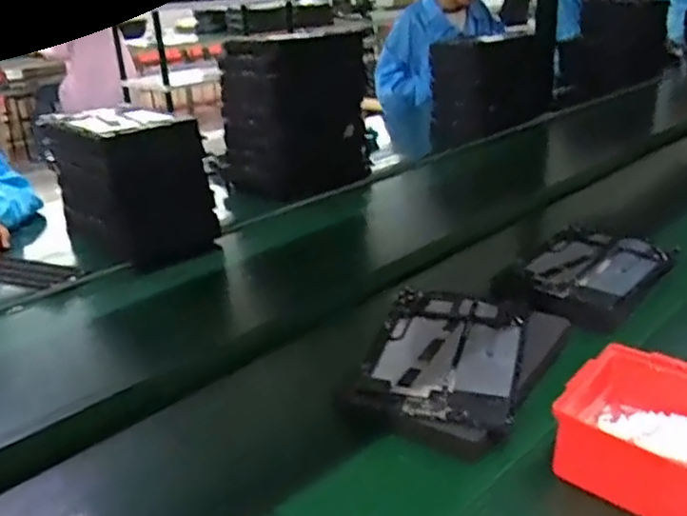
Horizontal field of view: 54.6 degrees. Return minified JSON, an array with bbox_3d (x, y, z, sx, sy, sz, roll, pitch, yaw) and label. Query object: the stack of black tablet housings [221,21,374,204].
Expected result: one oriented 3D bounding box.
[{"bbox_3d":[-0.078,-0.266,1.239,0.271,0.273,0.133,-15,25,-26],"label":"stack of black tablet housings"}]

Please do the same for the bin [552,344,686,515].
[{"bbox_3d":[0.248,0.141,0.521,0.136,0.071,0.122,17,30,39],"label":"bin"}]

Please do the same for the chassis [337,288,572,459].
[{"bbox_3d":[0.103,0.096,0.670,0.180,0.023,0.239,11,26,30],"label":"chassis"}]

